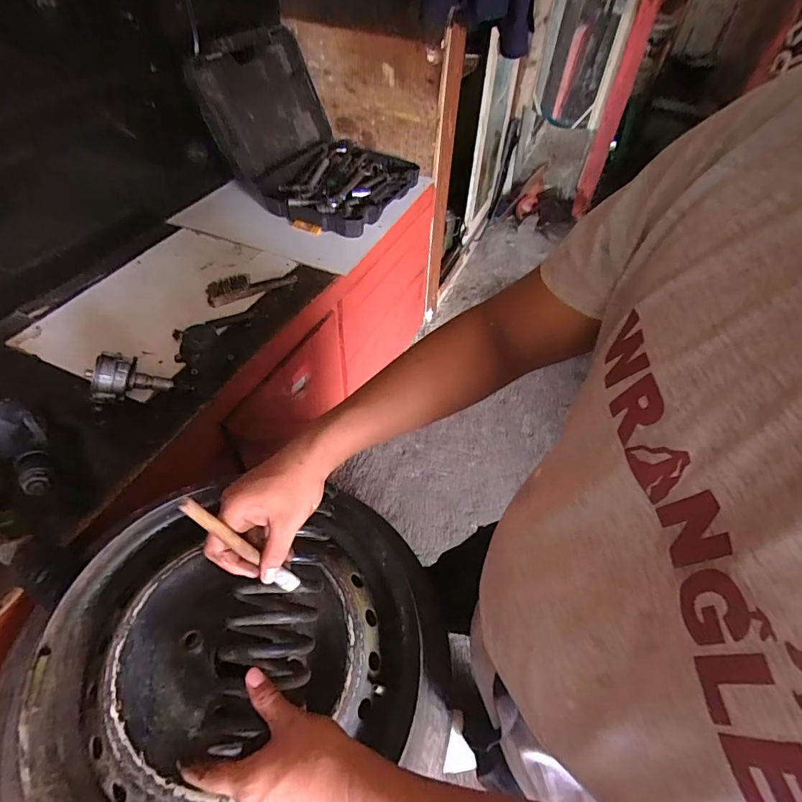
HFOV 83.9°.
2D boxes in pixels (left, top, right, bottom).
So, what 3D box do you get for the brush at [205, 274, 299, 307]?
[{"bbox_3d":[-0.348,-0.273,1.050,0.213,0.043,0.049,-20,52,-18],"label":"brush"}]

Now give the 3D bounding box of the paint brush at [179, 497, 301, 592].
[{"bbox_3d":[-0.131,0.126,0.378,0.009,0.159,0.012,-8,45,22],"label":"paint brush"}]

